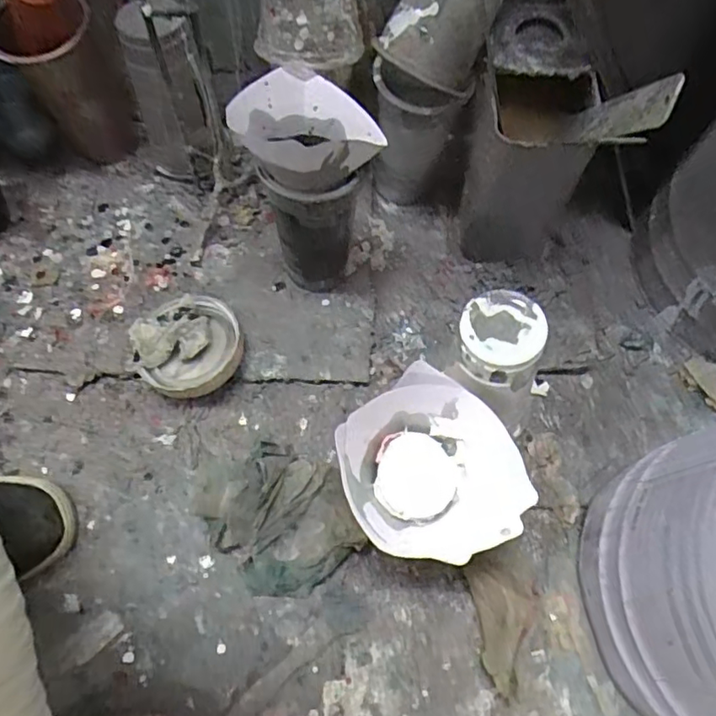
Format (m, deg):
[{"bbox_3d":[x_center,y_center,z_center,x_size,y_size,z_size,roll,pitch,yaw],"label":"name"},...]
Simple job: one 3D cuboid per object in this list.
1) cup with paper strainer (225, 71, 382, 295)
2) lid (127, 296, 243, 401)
[{"bbox_3d":[-0.044,-0.152,0.541,0.096,0.191,0.120,-23,70,-11],"label":"cup with paper strainer"},{"bbox_3d":[-0.162,-0.008,0.571,0.100,0.045,0.101,1,67,-2],"label":"lid"}]

